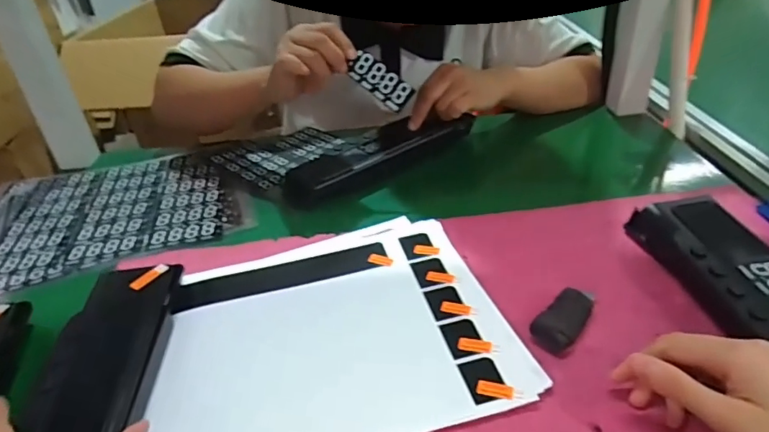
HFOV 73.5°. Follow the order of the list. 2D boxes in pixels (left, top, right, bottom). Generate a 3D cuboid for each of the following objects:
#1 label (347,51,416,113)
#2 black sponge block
[{"bbox_3d":[-0.004,-0.141,0.542,0.070,0.031,0.004,39,3,1],"label":"label"},{"bbox_3d":[0.134,0.077,0.382,0.028,0.015,0.056,26,45,38],"label":"black sponge block"}]

